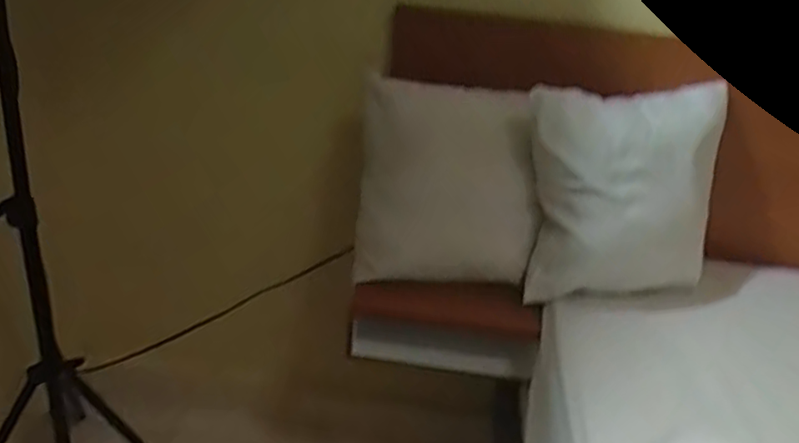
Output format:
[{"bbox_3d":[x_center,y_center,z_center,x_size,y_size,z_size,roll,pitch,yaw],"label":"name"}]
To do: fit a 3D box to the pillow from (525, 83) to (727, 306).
[{"bbox_3d":[0.360,-0.046,1.026,0.337,0.304,0.128,-5,19,-21],"label":"pillow"}]

